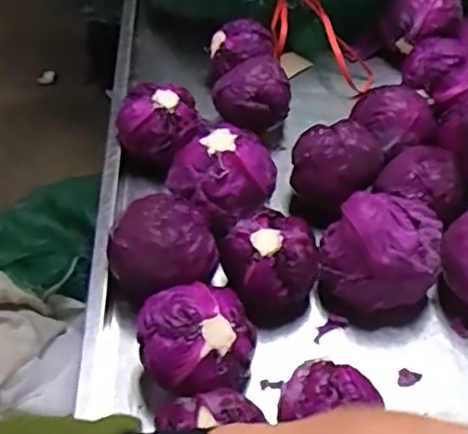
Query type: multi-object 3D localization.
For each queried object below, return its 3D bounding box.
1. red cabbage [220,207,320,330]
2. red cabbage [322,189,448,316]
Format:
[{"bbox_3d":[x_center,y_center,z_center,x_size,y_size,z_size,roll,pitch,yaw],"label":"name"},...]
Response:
[{"bbox_3d":[0.041,0.060,0.744,0.100,0.118,0.096,-1,51,1],"label":"red cabbage"},{"bbox_3d":[0.169,0.043,0.729,0.135,0.119,0.106,4,51,4],"label":"red cabbage"}]

